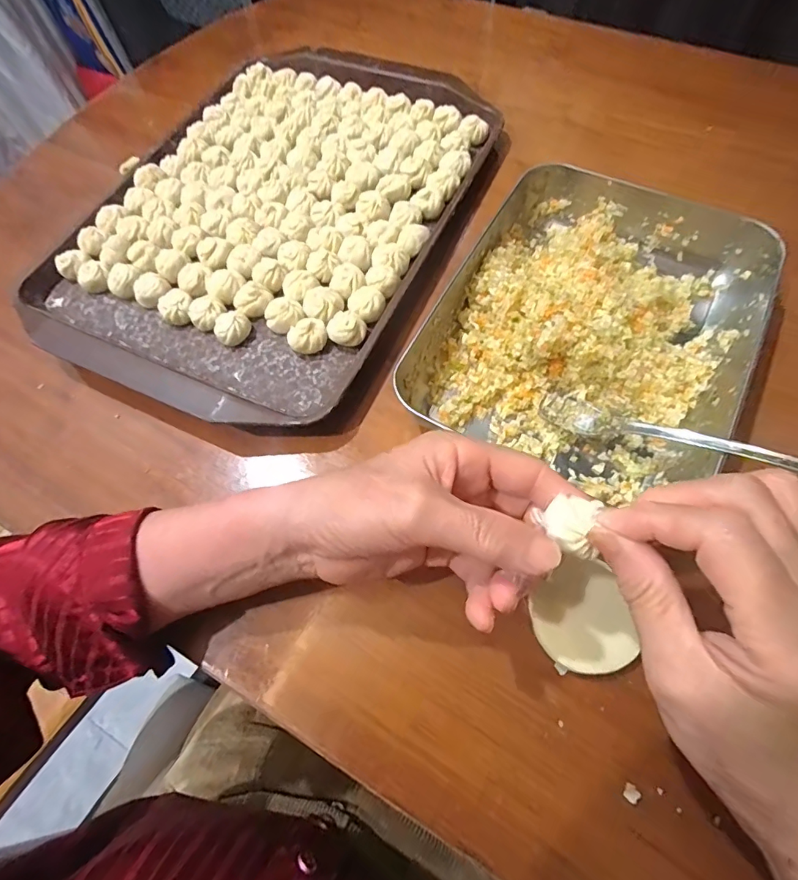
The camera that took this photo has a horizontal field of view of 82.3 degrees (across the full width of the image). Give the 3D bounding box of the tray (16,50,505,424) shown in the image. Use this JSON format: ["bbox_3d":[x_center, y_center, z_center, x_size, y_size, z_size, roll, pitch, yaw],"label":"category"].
[{"bbox_3d":[-0.108,-0.203,0.405,0.292,0.035,0.395,23,69,10],"label":"tray"}]

